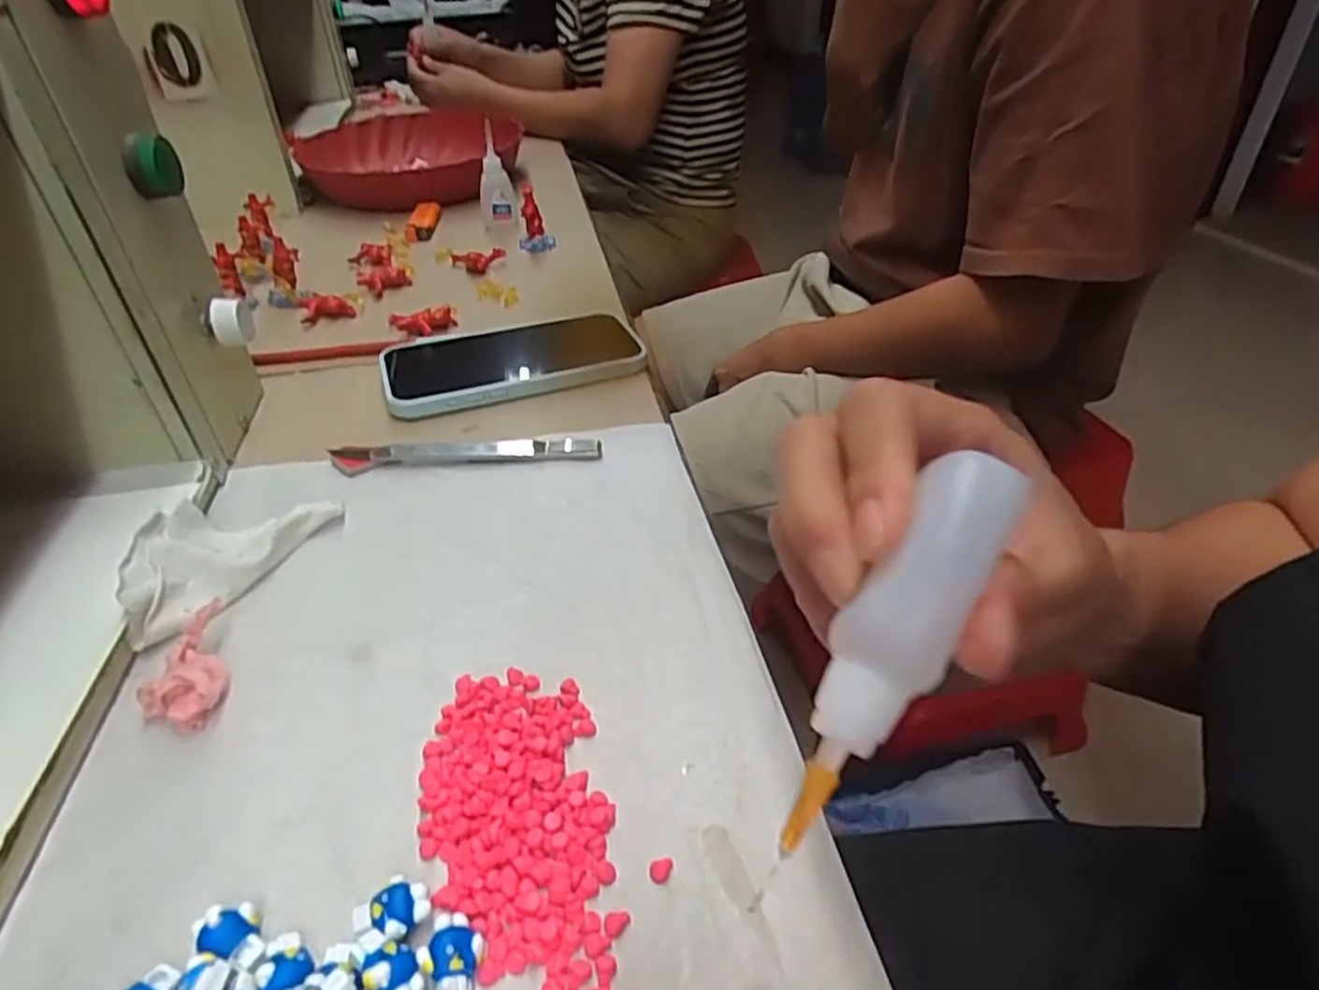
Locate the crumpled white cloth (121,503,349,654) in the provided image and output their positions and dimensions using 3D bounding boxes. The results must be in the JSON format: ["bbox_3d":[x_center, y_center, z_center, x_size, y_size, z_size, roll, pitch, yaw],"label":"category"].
[{"bbox_3d":[-0.200,0.021,0.335,0.051,0.026,0.098,22,42,26],"label":"crumpled white cloth"}]

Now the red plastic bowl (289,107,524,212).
[{"bbox_3d":[-0.278,-0.358,0.807,0.228,0.063,0.231,-2,37,-5],"label":"red plastic bowl"}]

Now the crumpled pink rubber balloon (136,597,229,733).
[{"bbox_3d":[-0.175,0.063,0.287,0.026,0.015,0.048,6,37,7],"label":"crumpled pink rubber balloon"}]

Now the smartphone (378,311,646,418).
[{"bbox_3d":[-0.096,-0.090,0.488,0.162,0.017,0.092,-10,38,-14],"label":"smartphone"}]

